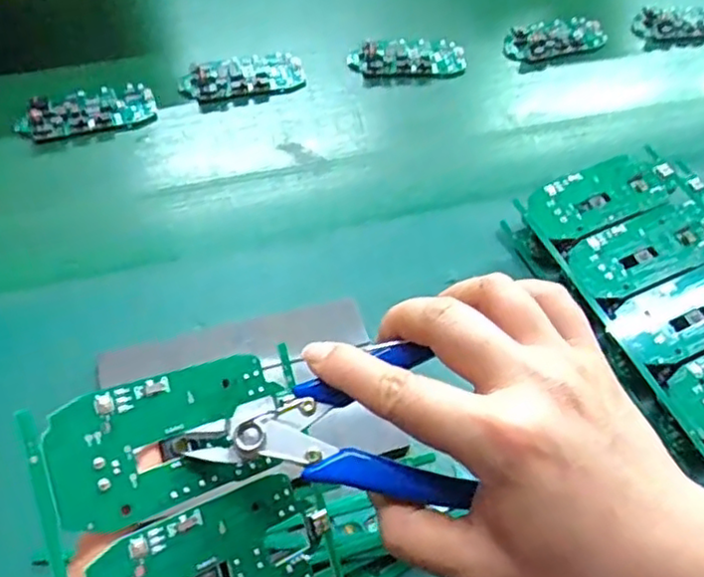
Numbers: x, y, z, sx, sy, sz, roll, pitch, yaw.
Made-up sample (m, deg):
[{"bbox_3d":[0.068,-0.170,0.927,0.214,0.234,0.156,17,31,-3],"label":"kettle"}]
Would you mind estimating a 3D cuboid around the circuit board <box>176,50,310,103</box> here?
[{"bbox_3d":[-0.088,-0.172,0.548,0.099,0.009,0.043,-18,57,-11],"label":"circuit board"}]

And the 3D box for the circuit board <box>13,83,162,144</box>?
[{"bbox_3d":[-0.198,-0.134,0.506,0.098,0.013,0.048,-18,57,-11],"label":"circuit board"}]

